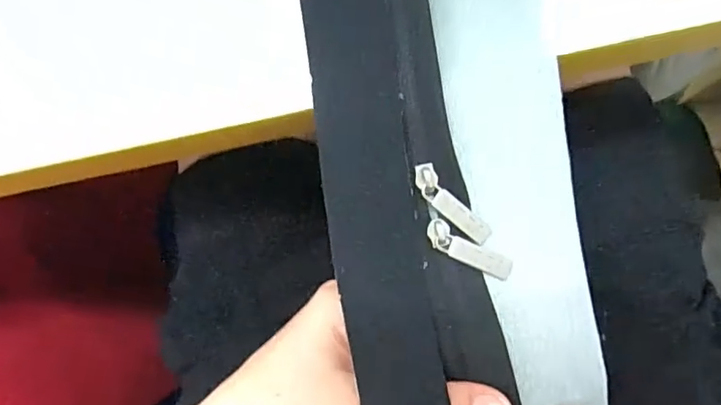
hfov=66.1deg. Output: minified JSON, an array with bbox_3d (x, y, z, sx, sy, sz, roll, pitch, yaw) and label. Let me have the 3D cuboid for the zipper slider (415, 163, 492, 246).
[{"bbox_3d":[0.041,0.001,0.247,0.045,0.004,0.012,44,95,-7],"label":"zipper slider"}]

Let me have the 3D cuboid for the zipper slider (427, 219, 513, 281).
[{"bbox_3d":[0.049,0.022,0.248,0.043,0.004,0.012,28,92,-9],"label":"zipper slider"}]

